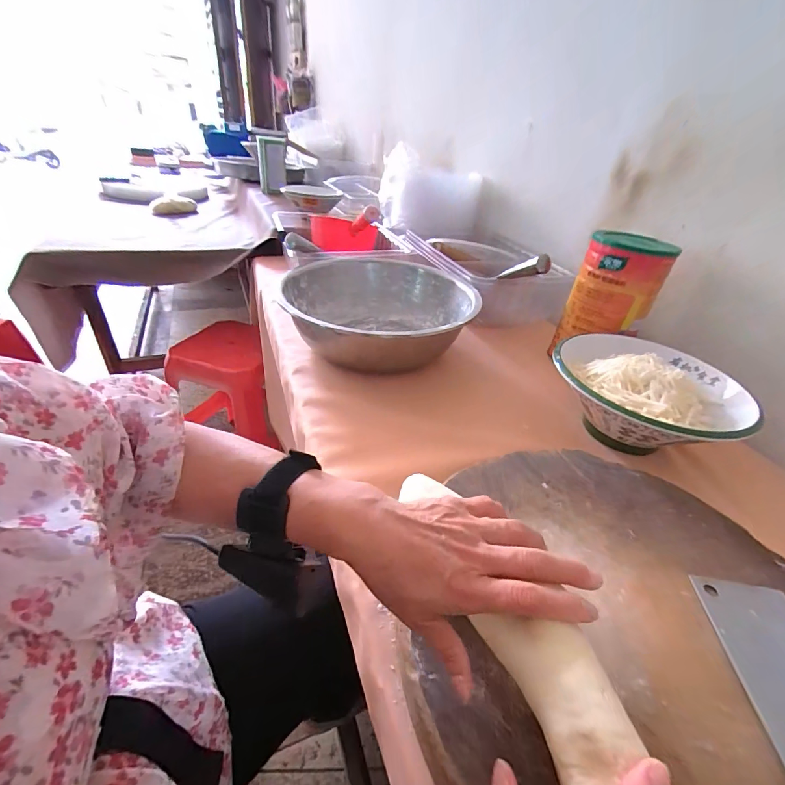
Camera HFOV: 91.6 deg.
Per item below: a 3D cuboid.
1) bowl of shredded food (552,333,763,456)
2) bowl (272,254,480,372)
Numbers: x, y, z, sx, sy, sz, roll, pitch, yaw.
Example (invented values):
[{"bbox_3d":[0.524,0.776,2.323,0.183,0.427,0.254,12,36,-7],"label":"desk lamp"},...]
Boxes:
[{"bbox_3d":[0.329,0.008,0.523,0.214,0.107,0.225,4,35,-3],"label":"bowl of shredded food"},{"bbox_3d":[-0.025,-0.139,0.679,0.308,0.104,0.318,4,35,-3],"label":"bowl"}]

